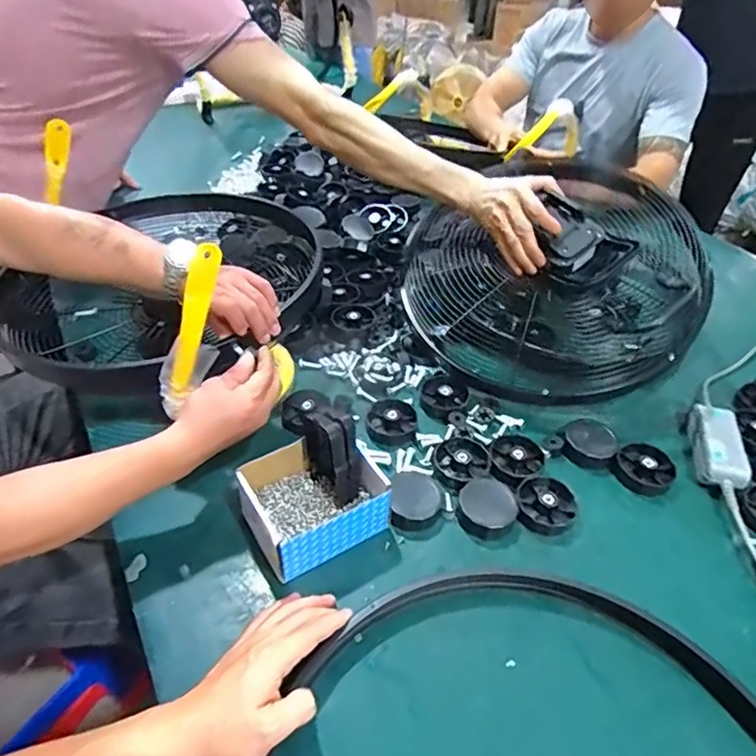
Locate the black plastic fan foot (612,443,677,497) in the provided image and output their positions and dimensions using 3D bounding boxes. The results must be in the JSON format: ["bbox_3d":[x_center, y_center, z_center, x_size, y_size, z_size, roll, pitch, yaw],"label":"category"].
[{"bbox_3d":[0.329,0.112,0.663,0.065,0.016,0.072,33,50,31],"label":"black plastic fan foot"}]

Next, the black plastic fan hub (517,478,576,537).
[{"bbox_3d":[0.196,0.144,0.619,0.065,0.022,0.070,1,41,-1],"label":"black plastic fan hub"}]

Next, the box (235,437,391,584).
[{"bbox_3d":[-0.070,0.132,0.587,0.143,0.077,0.118,-20,46,-25],"label":"box"}]

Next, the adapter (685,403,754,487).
[{"bbox_3d":[0.432,0.083,0.678,0.055,0.029,0.122,13,43,13],"label":"adapter"}]

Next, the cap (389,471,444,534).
[{"bbox_3d":[0.044,0.138,0.614,0.057,0.024,0.068,5,41,4],"label":"cap"}]

